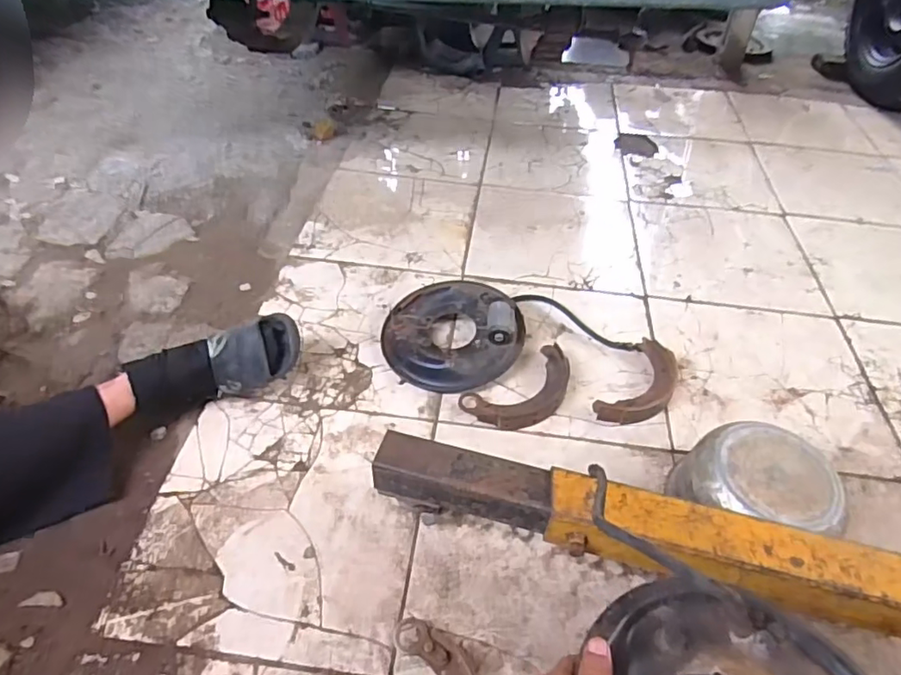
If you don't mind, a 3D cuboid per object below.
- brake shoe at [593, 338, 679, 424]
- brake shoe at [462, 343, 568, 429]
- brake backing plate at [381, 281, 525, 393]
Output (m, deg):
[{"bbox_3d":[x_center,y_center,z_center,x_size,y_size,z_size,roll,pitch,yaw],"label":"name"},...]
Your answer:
[{"bbox_3d":[0.356,0.089,1.057,0.102,0.032,0.223,31,53,24],"label":"brake shoe"},{"bbox_3d":[0.137,0.101,1.048,0.228,0.031,0.122,-26,53,-24],"label":"brake shoe"},{"bbox_3d":[0.005,-0.012,1.119,0.265,0.079,0.252,1,46,-1],"label":"brake backing plate"}]

